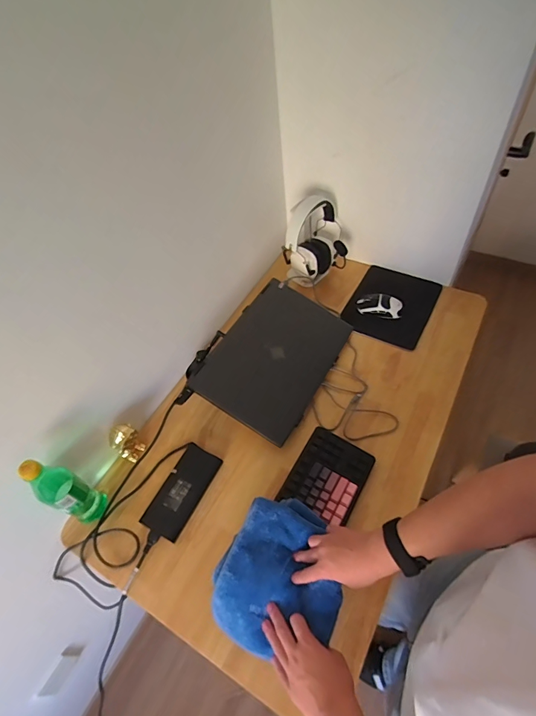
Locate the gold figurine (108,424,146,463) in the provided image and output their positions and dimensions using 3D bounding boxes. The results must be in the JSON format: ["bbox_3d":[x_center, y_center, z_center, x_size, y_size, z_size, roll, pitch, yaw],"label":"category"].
[{"bbox_3d":[-0.301,0.183,0.833,0.043,0.103,0.058,24,60,23],"label":"gold figurine"}]

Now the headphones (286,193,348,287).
[{"bbox_3d":[0.140,-0.334,1.083,0.164,0.230,0.180,8,55,13],"label":"headphones"}]

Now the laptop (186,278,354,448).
[{"bbox_3d":[0.020,-0.006,0.929,0.249,0.019,0.371,35,64,0],"label":"laptop"}]

